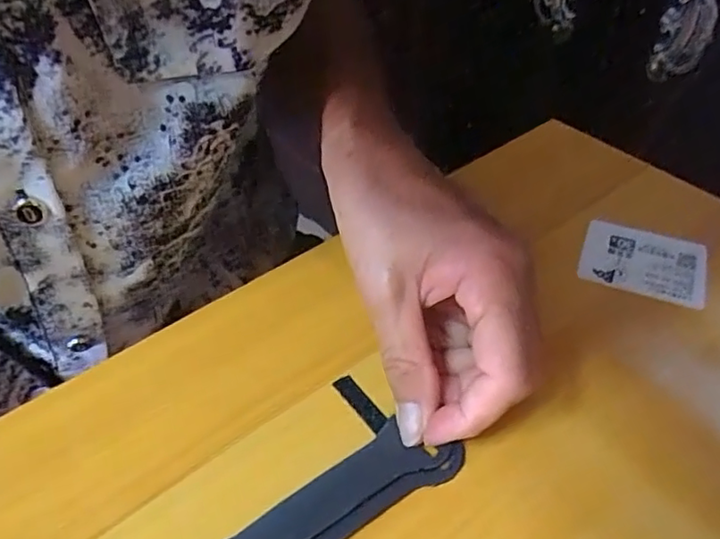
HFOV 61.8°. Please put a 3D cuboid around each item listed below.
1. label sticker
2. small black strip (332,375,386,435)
[{"bbox_3d":[0.147,-0.006,0.314,0.059,0.006,0.049,16,48,18],"label":"label sticker"},{"bbox_3d":[0.000,0.056,0.252,0.008,0.004,0.030,-28,50,-23],"label":"small black strip"}]

